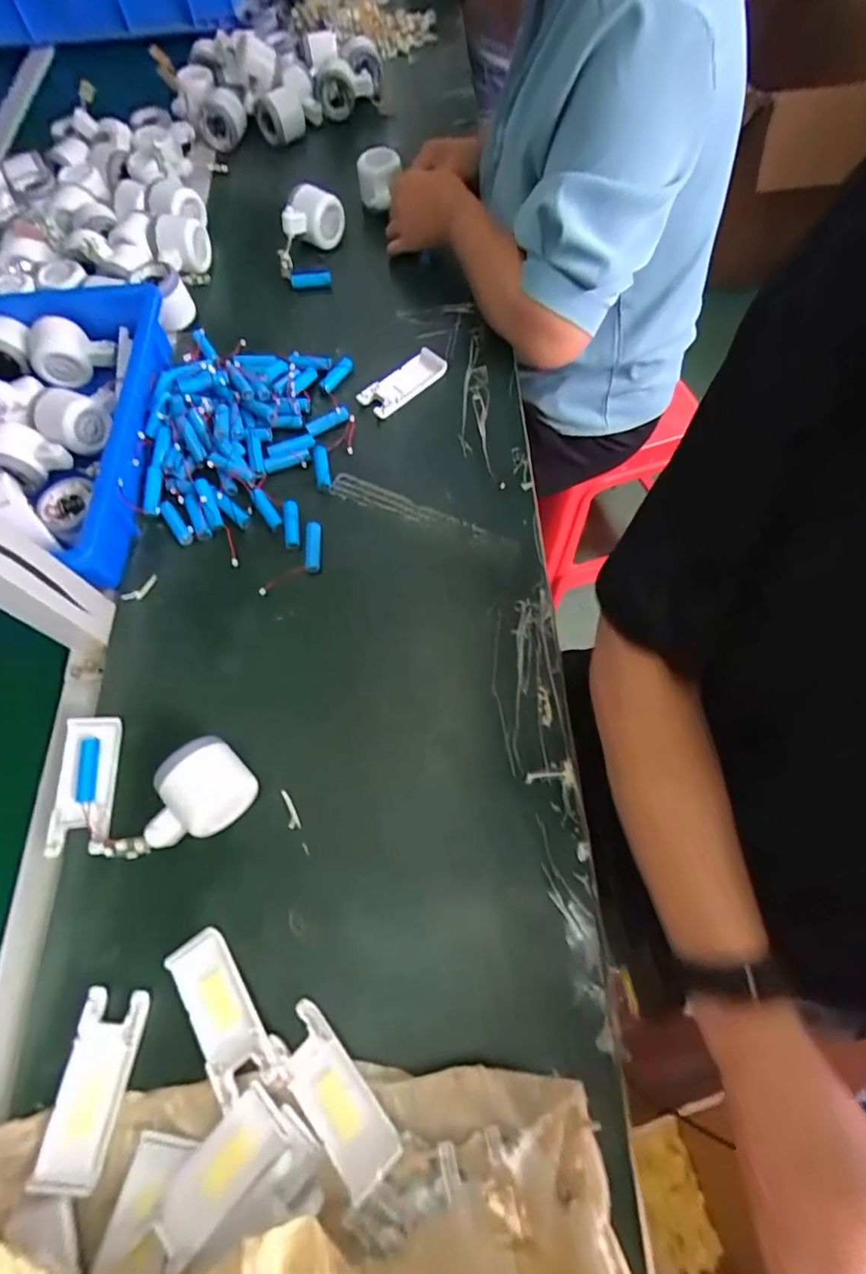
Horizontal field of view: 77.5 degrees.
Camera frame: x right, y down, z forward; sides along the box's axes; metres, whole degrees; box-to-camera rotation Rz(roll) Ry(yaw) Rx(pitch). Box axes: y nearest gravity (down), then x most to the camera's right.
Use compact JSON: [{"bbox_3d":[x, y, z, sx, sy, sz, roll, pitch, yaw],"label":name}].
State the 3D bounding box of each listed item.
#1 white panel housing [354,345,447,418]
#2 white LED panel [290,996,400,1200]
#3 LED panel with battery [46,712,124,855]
[{"bbox_3d":[-0.032,-0.280,0.591,0.103,0.012,0.037,-39,70,-13],"label":"white panel housing"},{"bbox_3d":[-0.064,0.291,0.345,0.041,0.010,0.102,-38,56,-14],"label":"white LED panel"},{"bbox_3d":[-0.275,0.115,0.430,0.044,0.013,0.102,-7,66,0],"label":"LED panel with battery"}]

